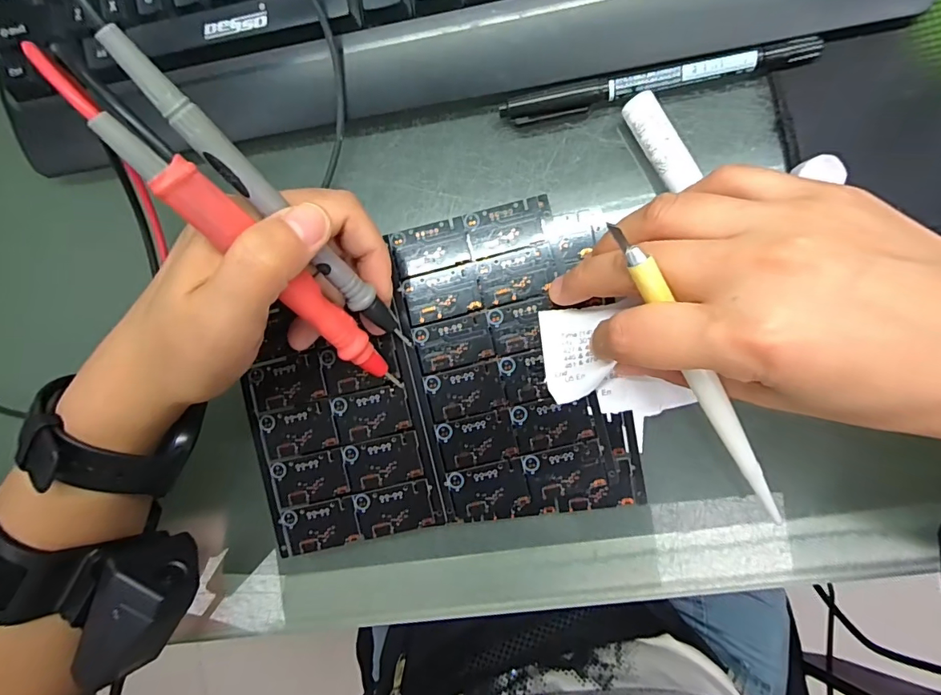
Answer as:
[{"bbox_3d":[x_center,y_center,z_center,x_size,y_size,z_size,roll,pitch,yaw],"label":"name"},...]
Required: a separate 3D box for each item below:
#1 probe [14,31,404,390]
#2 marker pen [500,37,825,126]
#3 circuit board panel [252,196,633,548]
[{"bbox_3d":[-0.073,-0.030,0.171,0.013,0.010,0.158,-32,130,9],"label":"probe"},{"bbox_3d":[0.085,-0.122,0.217,0.138,0.011,0.010,-8,90,7],"label":"marker pen"},{"bbox_3d":[-0.018,0.015,0.229,0.177,0.004,0.146,-9,88,3],"label":"circuit board panel"}]

